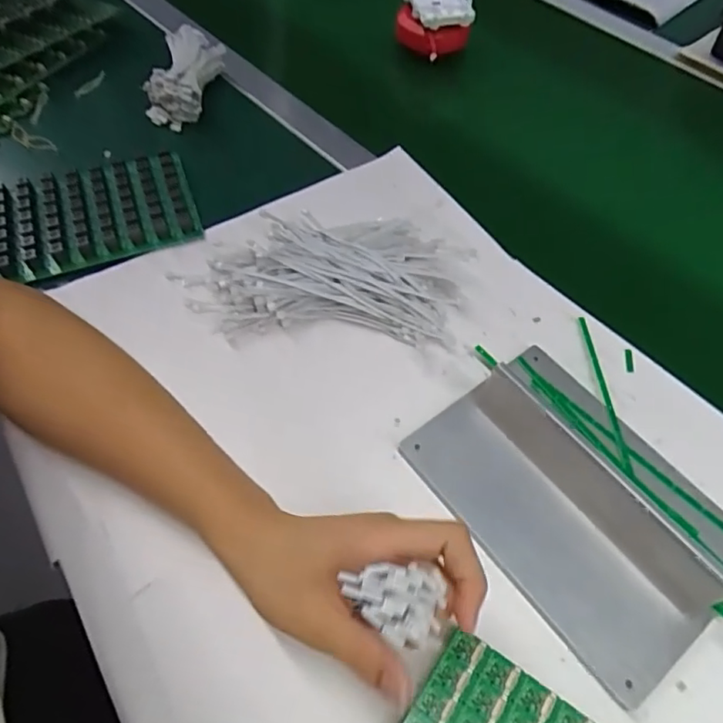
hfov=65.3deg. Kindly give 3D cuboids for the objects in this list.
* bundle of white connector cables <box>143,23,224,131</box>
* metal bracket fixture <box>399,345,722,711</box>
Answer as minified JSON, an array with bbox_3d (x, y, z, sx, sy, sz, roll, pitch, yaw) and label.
[{"bbox_3d":[-0.180,-0.289,0.574,0.059,0.053,0.096,6,57,2],"label":"bundle of white connector cables"},{"bbox_3d":[0.143,0.076,0.353,0.137,0.049,0.195,-32,64,-21],"label":"metal bracket fixture"}]

